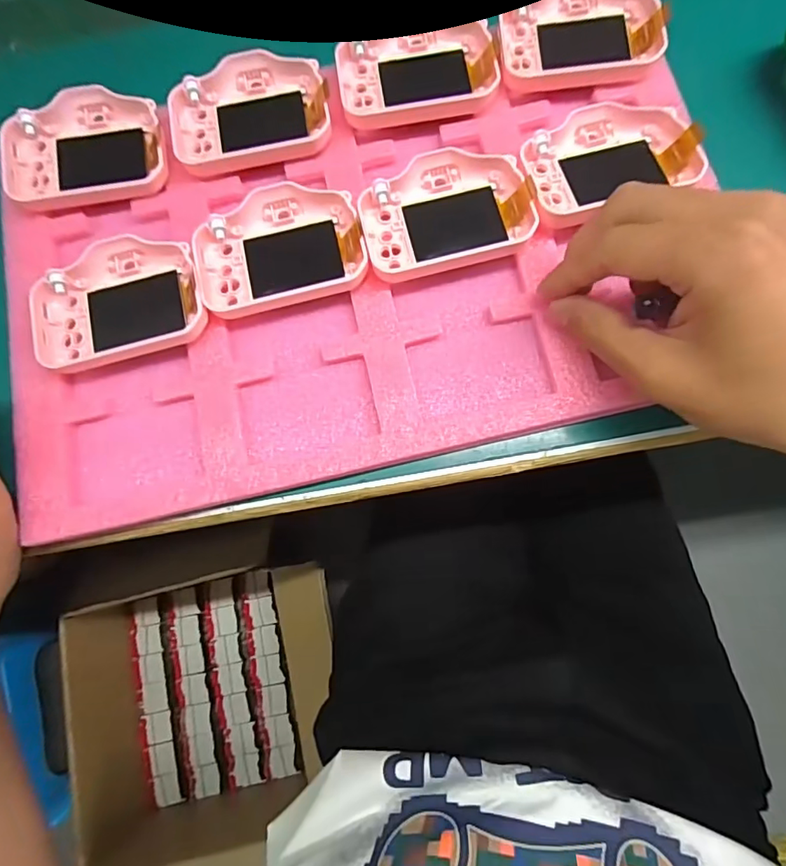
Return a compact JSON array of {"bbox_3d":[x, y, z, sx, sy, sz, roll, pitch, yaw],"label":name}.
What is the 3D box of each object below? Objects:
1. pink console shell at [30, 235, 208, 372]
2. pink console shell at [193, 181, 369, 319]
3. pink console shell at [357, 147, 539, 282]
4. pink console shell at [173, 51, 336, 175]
[{"bbox_3d":[-0.137,-0.067,0.253,0.082,0.016,0.057,-17,79,-1],"label":"pink console shell"},{"bbox_3d":[-0.058,-0.095,0.254,0.082,0.013,0.058,-15,79,0],"label":"pink console shell"},{"bbox_3d":[0.026,-0.112,0.253,0.083,0.011,0.059,-13,79,0],"label":"pink console shell"},{"bbox_3d":[-0.077,-0.175,0.273,0.082,0.016,0.058,-10,79,1],"label":"pink console shell"}]

